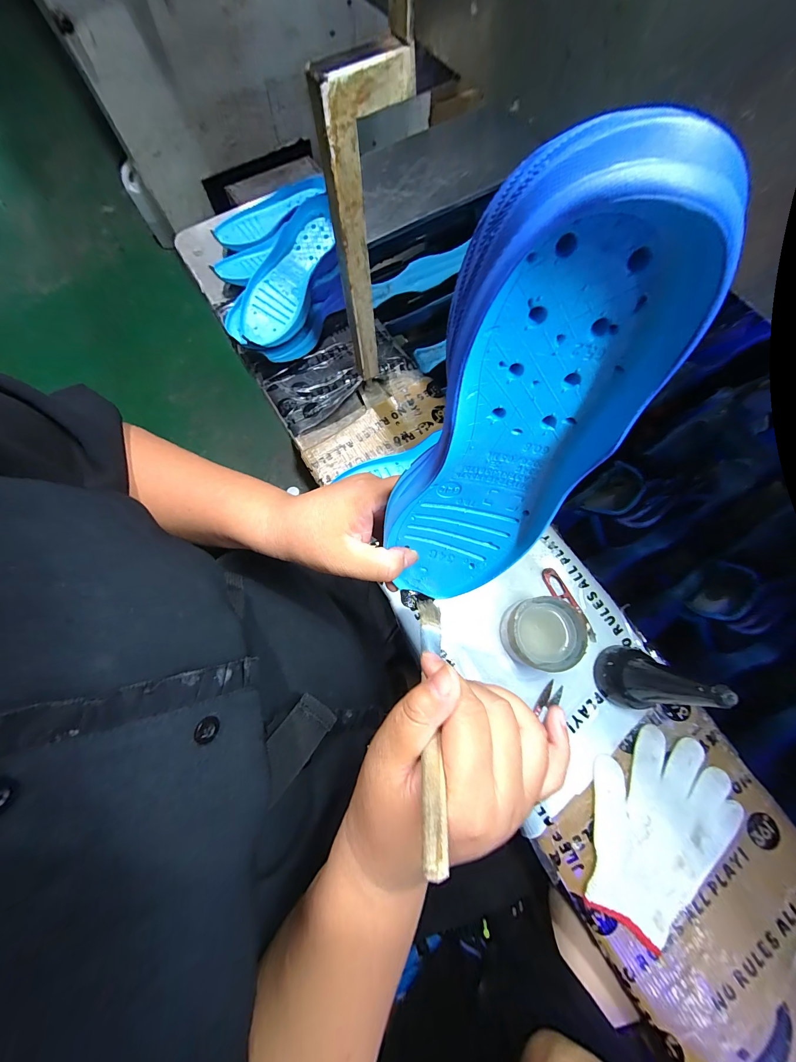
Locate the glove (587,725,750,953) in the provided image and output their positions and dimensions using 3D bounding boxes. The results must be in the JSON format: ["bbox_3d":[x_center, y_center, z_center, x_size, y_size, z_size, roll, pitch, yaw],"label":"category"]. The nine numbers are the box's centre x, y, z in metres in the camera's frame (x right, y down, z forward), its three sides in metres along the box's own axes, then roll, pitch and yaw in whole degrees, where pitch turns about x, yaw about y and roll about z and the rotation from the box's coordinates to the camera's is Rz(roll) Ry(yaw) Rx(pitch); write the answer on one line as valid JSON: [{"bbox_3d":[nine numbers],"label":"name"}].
[{"bbox_3d":[0.280,0.322,0.372,0.196,0.011,0.140,-40,76,-11],"label":"glove"}]

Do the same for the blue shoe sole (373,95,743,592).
[{"bbox_3d":[0.044,-0.025,0.171,0.082,0.233,0.025,12,57,1],"label":"blue shoe sole"}]

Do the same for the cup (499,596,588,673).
[{"bbox_3d":[0.171,0.123,0.405,0.086,0.050,0.079,0,73,1],"label":"cup"}]

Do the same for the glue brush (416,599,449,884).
[{"bbox_3d":[0.019,0.092,0.195,0.016,0.160,0.007,8,115,0],"label":"glue brush"}]

